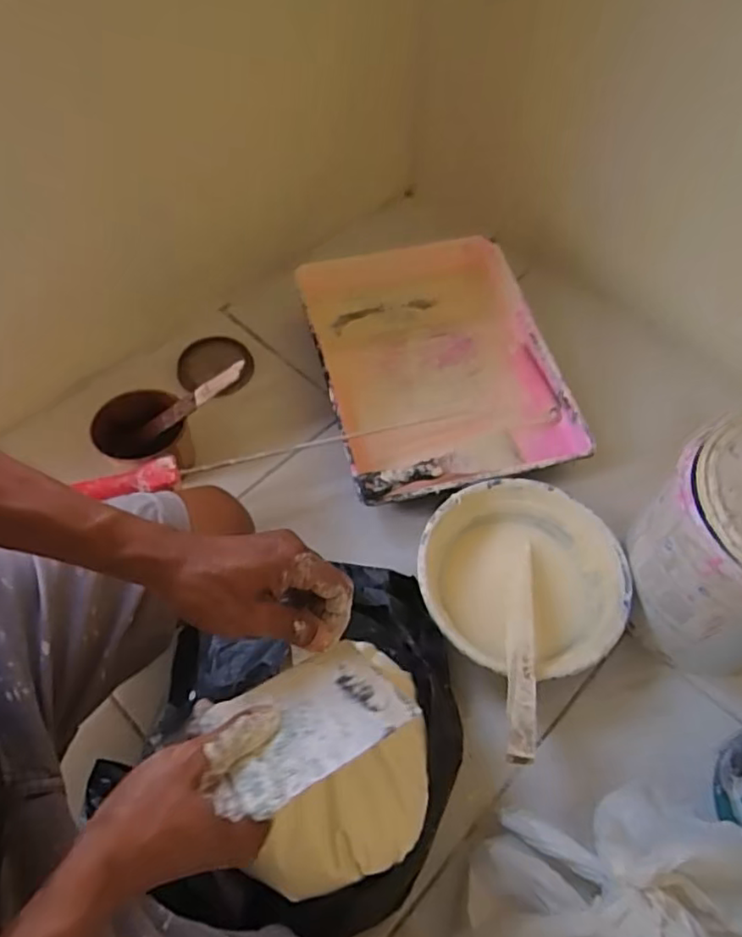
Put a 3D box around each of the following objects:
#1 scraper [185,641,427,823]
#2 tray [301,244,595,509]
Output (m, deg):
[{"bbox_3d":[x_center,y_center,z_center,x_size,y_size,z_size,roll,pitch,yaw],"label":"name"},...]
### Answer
[{"bbox_3d":[-0.038,0.146,0.359,0.110,0.005,0.081,-19,32,-27],"label":"scraper"},{"bbox_3d":[0.080,-0.135,0.791,0.284,0.074,0.371,-13,58,-9],"label":"tray"}]

